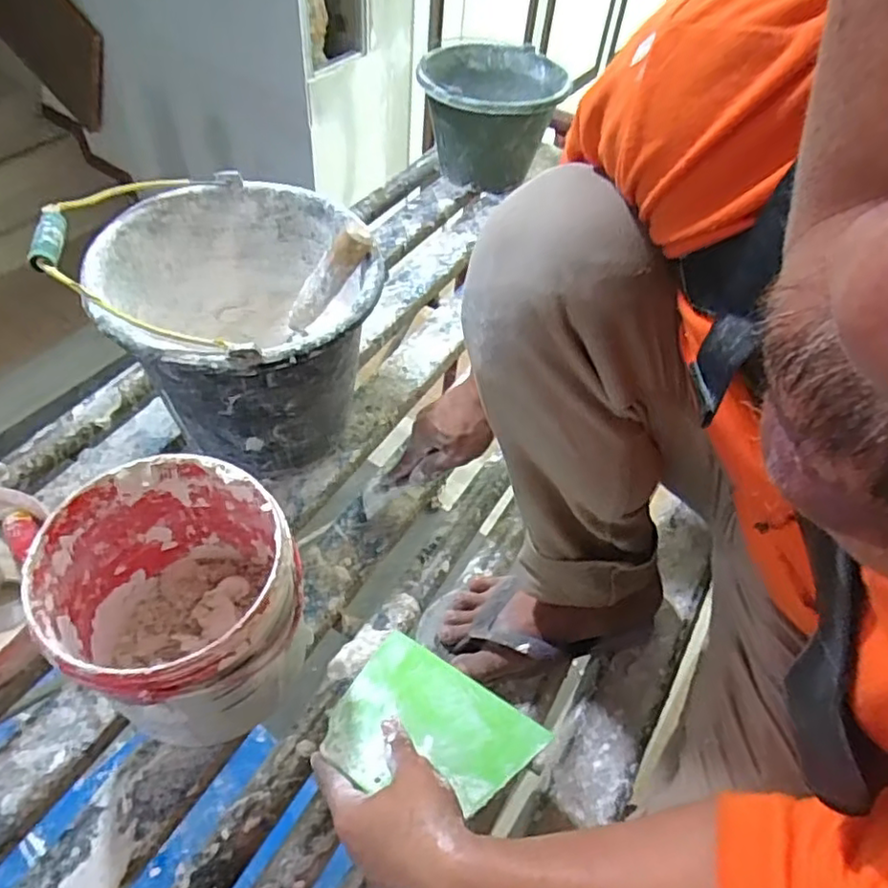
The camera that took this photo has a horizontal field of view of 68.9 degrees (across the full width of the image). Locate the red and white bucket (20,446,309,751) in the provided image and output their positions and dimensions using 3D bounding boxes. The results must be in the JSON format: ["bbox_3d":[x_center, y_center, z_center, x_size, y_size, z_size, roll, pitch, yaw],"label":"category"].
[{"bbox_3d":[-0.209,0.135,0.533,0.168,0.192,0.174,3,52,-4],"label":"red and white bucket"}]

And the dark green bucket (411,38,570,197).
[{"bbox_3d":[0.074,-0.565,1.140,0.236,0.170,0.243,3,52,-4],"label":"dark green bucket"}]

